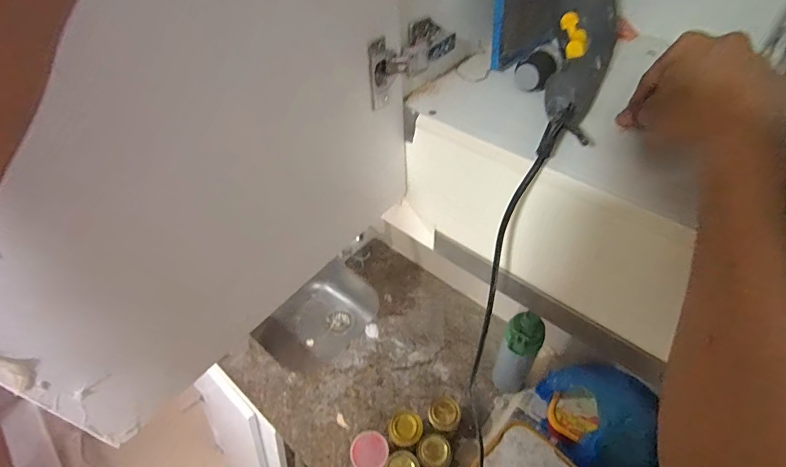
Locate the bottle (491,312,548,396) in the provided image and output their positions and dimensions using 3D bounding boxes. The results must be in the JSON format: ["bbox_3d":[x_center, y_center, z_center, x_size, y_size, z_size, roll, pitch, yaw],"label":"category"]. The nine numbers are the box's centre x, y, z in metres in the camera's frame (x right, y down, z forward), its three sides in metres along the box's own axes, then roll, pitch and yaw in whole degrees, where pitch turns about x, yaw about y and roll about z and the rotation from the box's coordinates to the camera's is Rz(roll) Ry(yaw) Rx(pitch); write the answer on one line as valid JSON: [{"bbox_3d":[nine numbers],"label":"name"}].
[{"bbox_3d":[0.277,0.270,0.914,0.082,0.293,0.087,25,53,23],"label":"bottle"}]

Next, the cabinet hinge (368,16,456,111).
[{"bbox_3d":[0.017,-0.165,0.403,0.111,0.076,0.024,-37,56,-27],"label":"cabinet hinge"}]

